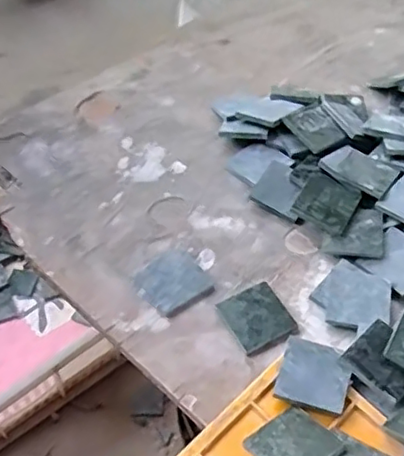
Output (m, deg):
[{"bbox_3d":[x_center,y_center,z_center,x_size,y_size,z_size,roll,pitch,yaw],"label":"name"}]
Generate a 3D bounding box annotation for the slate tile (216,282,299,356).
[{"bbox_3d":[0.045,0.073,0.510,0.049,0.004,0.053,-24,55,-19],"label":"slate tile"}]

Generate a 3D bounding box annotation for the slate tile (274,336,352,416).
[{"bbox_3d":[0.082,0.107,0.459,0.050,0.008,0.049,14,54,14],"label":"slate tile"}]

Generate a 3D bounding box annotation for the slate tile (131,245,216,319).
[{"bbox_3d":[-0.025,0.046,0.532,0.054,0.008,0.055,-37,61,-27],"label":"slate tile"}]

